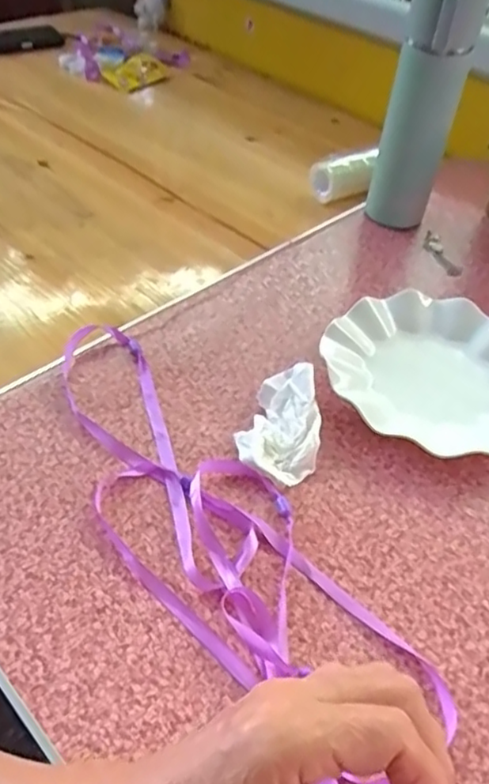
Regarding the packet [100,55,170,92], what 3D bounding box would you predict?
[{"bbox_3d":[-0.162,-0.490,0.944,0.052,0.022,0.115,25,49,18],"label":"packet"}]

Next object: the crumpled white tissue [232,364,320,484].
[{"bbox_3d":[0.029,0.021,0.467,0.057,0.029,0.096,12,47,6],"label":"crumpled white tissue"}]

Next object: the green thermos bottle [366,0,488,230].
[{"bbox_3d":[0.178,-0.283,0.629,0.062,0.250,0.053,-24,54,-24],"label":"green thermos bottle"}]

